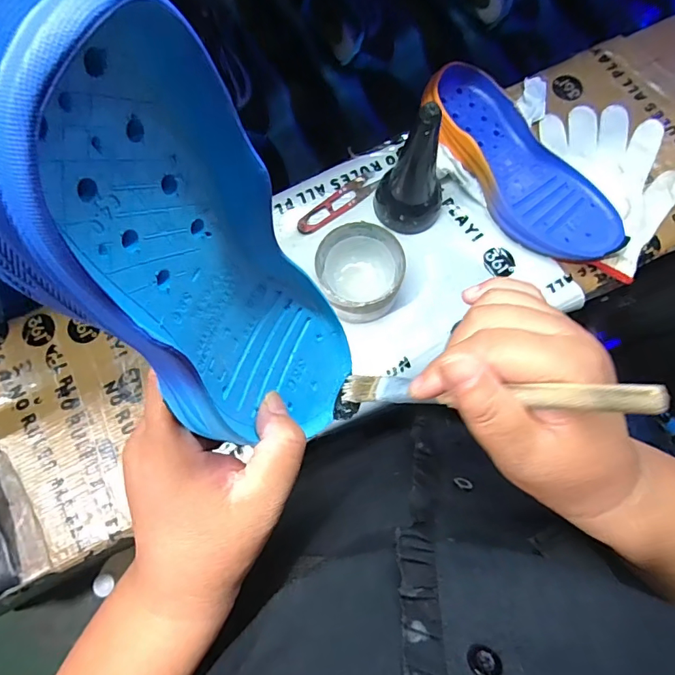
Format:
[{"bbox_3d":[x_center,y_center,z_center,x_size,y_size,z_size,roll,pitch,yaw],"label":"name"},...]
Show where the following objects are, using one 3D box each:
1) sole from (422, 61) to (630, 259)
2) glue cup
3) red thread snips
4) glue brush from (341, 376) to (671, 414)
[{"bbox_3d":[0.181,-0.170,0.472,0.092,0.052,0.240,-39,79,-9],"label":"sole"},{"bbox_3d":[0.021,-0.060,0.441,0.077,0.052,0.081,0,76,0],"label":"glue cup"},{"bbox_3d":[0.000,-0.141,0.487,0.096,0.007,0.024,-41,79,-9],"label":"red thread snips"},{"bbox_3d":[0.062,0.027,0.221,0.158,0.007,0.015,-5,70,45],"label":"glue brush"}]

